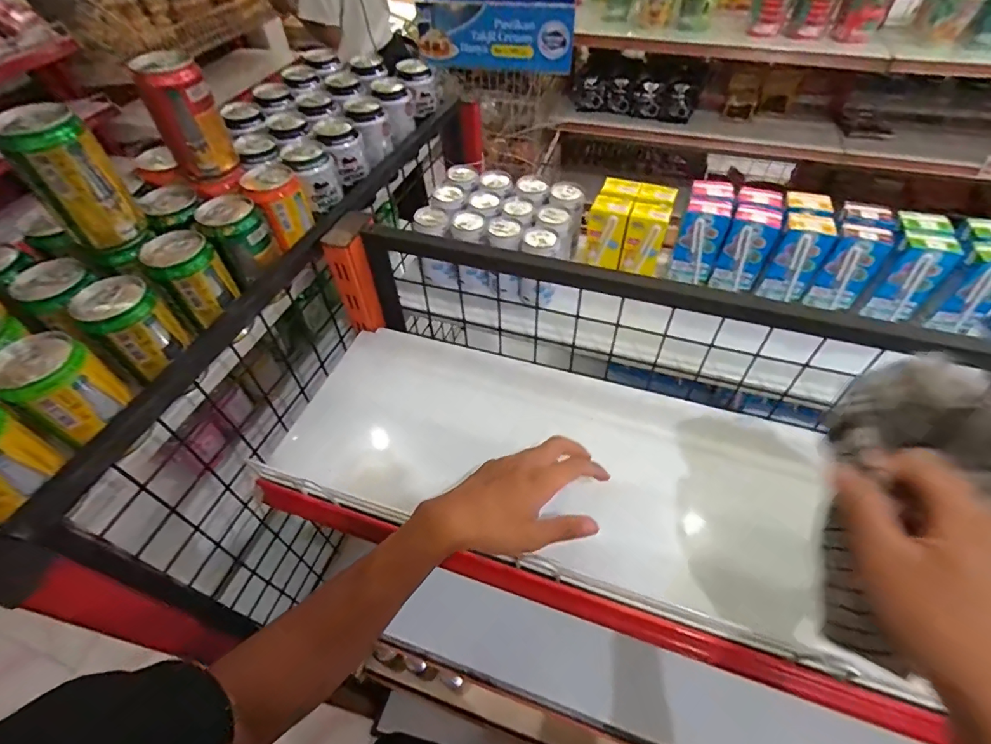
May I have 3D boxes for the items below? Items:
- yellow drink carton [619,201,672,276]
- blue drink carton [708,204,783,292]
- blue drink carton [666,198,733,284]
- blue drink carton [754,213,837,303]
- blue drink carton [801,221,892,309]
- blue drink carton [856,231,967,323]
[{"bbox_3d":[0.206,-0.184,0.644,0.047,0.083,0.048,16,53,15],"label":"yellow drink carton"},{"bbox_3d":[0.324,-0.159,0.609,0.052,0.097,0.044,22,55,19],"label":"blue drink carton"},{"bbox_3d":[0.270,-0.172,0.622,0.053,0.097,0.048,22,55,19],"label":"blue drink carton"},{"bbox_3d":[0.377,-0.142,0.594,0.053,0.106,0.034,17,53,16],"label":"blue drink carton"},{"bbox_3d":[0.434,-0.127,0.579,0.055,0.100,0.038,22,55,19],"label":"blue drink carton"},{"bbox_3d":[0.495,-0.112,0.562,0.053,0.097,0.042,21,54,19],"label":"blue drink carton"}]

